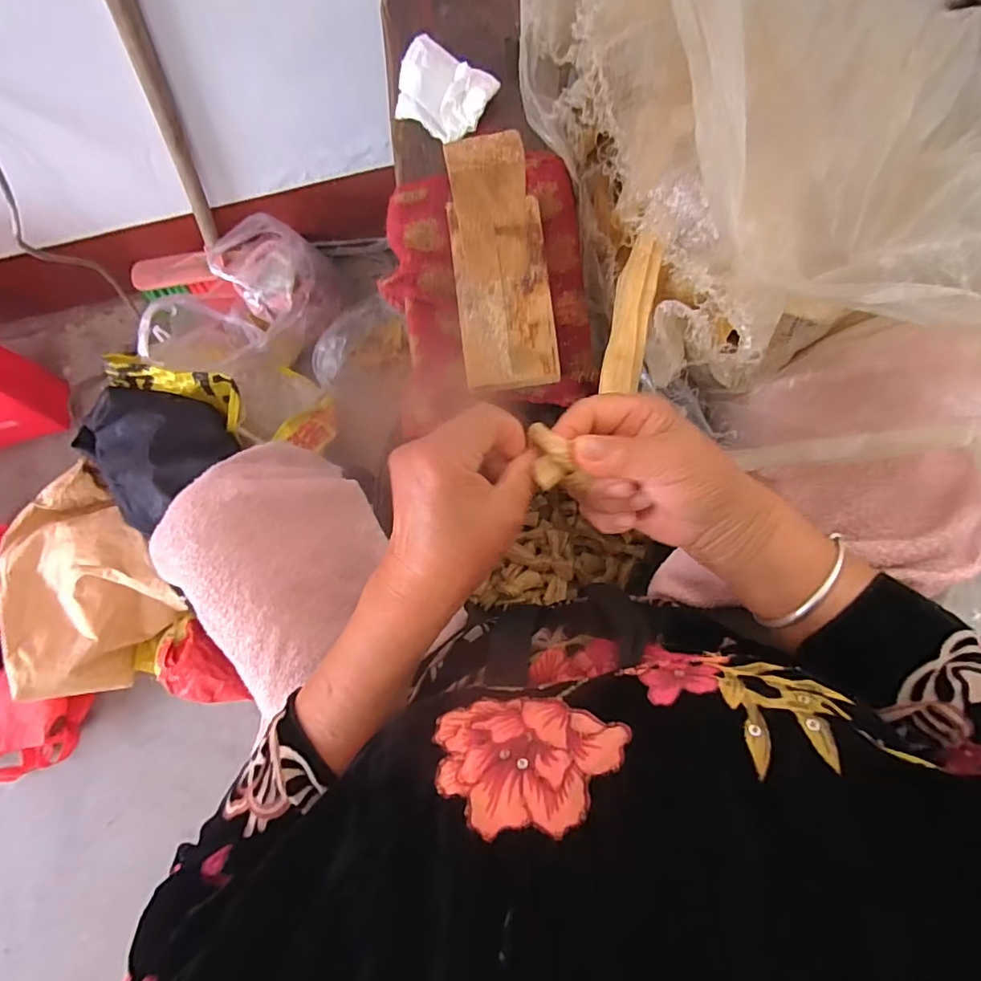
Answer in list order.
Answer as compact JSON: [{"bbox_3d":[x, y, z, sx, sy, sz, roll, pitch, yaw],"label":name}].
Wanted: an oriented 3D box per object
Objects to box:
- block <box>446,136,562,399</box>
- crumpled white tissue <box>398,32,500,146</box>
[{"bbox_3d":[0.003,-0.152,0.358,0.071,0.126,0.135,-7,88,7],"label":"block"},{"bbox_3d":[-0.040,-0.321,0.433,0.072,0.019,0.057,34,93,7],"label":"crumpled white tissue"}]

